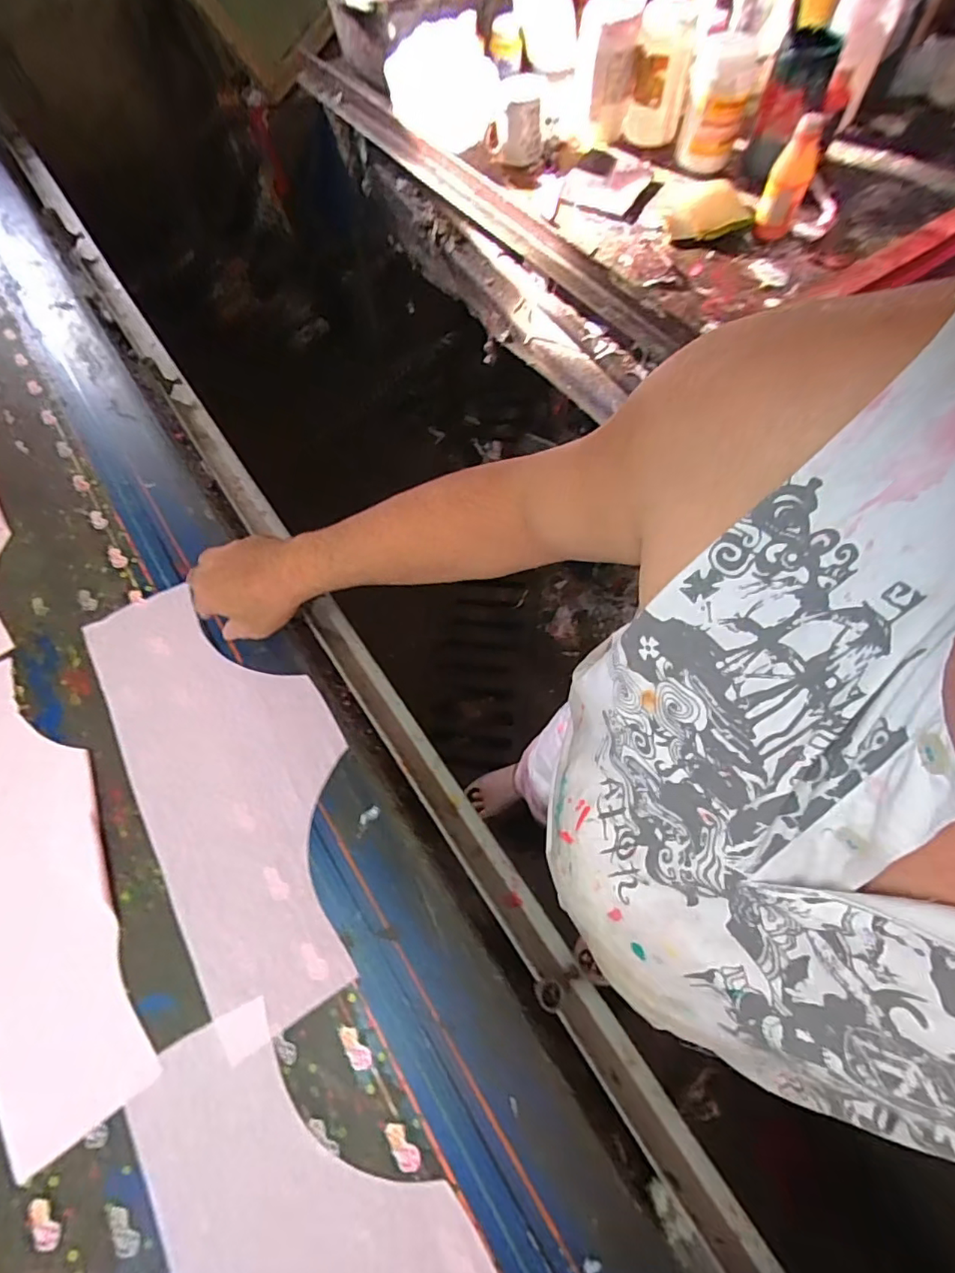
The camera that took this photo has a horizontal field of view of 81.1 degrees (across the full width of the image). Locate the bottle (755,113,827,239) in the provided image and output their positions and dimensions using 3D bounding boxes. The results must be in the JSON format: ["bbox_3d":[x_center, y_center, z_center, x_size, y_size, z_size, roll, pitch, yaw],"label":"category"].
[{"bbox_3d":[0.467,-0.686,0.835,0.061,0.142,0.054,21,66,11],"label":"bottle"}]

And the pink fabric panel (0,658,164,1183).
[{"bbox_3d":[-0.438,0.222,0.541,0.152,0.005,0.462,-35,68,-14],"label":"pink fabric panel"}]

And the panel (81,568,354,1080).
[{"bbox_3d":[-0.246,0.131,0.577,0.197,0.013,0.467,-27,67,-11],"label":"panel"}]

